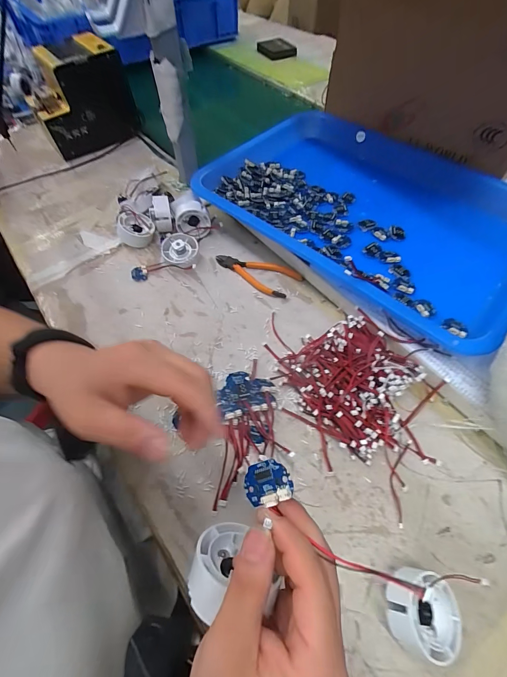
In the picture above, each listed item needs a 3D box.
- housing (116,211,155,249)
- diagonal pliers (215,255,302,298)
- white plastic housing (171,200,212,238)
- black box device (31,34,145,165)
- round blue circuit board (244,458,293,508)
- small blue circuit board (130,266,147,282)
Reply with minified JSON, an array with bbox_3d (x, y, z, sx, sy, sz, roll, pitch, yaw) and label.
[{"bbox_3d":[-0.186,-0.171,0.498,0.056,0.033,0.057,-11,57,-8],"label":"housing"},{"bbox_3d":[0.006,-0.102,0.464,0.126,0.012,0.053,34,62,20],"label":"diagonal pliers"},{"bbox_3d":[-0.101,-0.198,0.506,0.057,0.058,0.041,-12,58,-8],"label":"white plastic housing"},{"bbox_3d":[-0.360,-0.500,0.653,0.180,0.144,0.131,-32,63,-18],"label":"black box device"},{"bbox_3d":[0.007,0.080,0.173,0.028,0.004,0.022,-24,64,21],"label":"round blue circuit board"},{"bbox_3d":[-0.173,-0.098,0.475,0.023,0.006,0.028,-10,57,-7],"label":"small blue circuit board"}]

